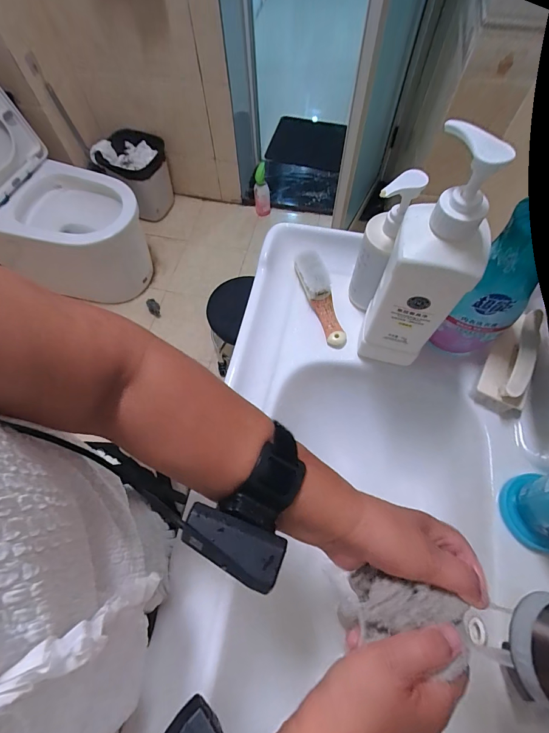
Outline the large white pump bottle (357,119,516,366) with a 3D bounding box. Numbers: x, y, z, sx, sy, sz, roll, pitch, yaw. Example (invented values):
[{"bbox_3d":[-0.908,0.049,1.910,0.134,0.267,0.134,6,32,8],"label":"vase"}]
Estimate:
[{"bbox_3d":[0.156,-0.090,0.368,0.084,0.279,0.064,26,69,13],"label":"large white pump bottle"}]

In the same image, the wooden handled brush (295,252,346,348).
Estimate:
[{"bbox_3d":[0.070,-0.102,0.519,0.038,0.030,0.152,-18,82,-7],"label":"wooden handled brush"}]

